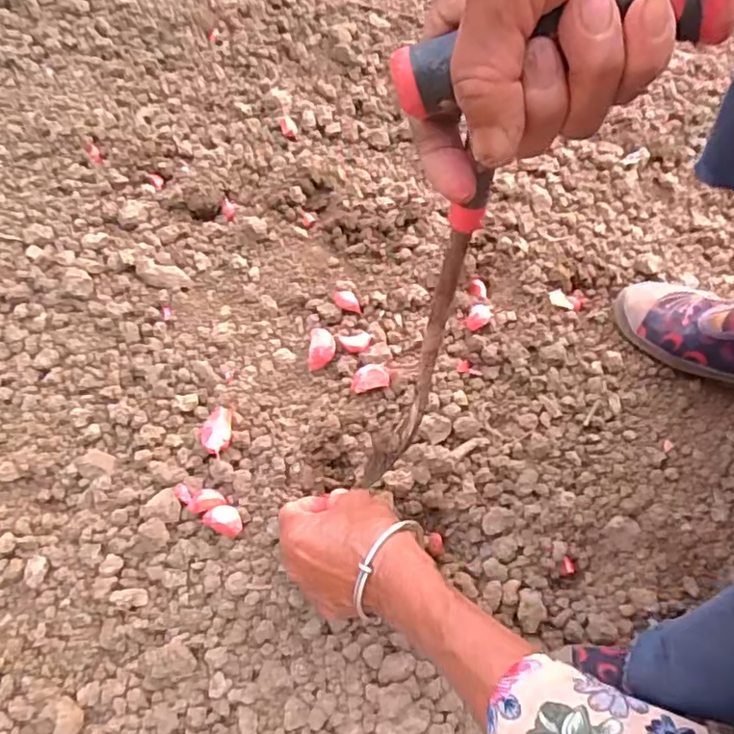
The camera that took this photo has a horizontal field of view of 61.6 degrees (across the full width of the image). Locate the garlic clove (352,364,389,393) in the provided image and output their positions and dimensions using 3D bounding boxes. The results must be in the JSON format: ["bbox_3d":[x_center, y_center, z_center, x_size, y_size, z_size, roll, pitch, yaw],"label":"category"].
[{"bbox_3d":[0.003,0.010,0.521,0.031,0.016,0.018,-10,63,-6],"label":"garlic clove"}]

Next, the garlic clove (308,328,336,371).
[{"bbox_3d":[-0.039,-0.016,0.538,0.022,0.020,0.038,2,63,0],"label":"garlic clove"}]

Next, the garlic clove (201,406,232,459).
[{"bbox_3d":[-0.119,0.052,0.492,0.023,0.024,0.038,3,63,0],"label":"garlic clove"}]

